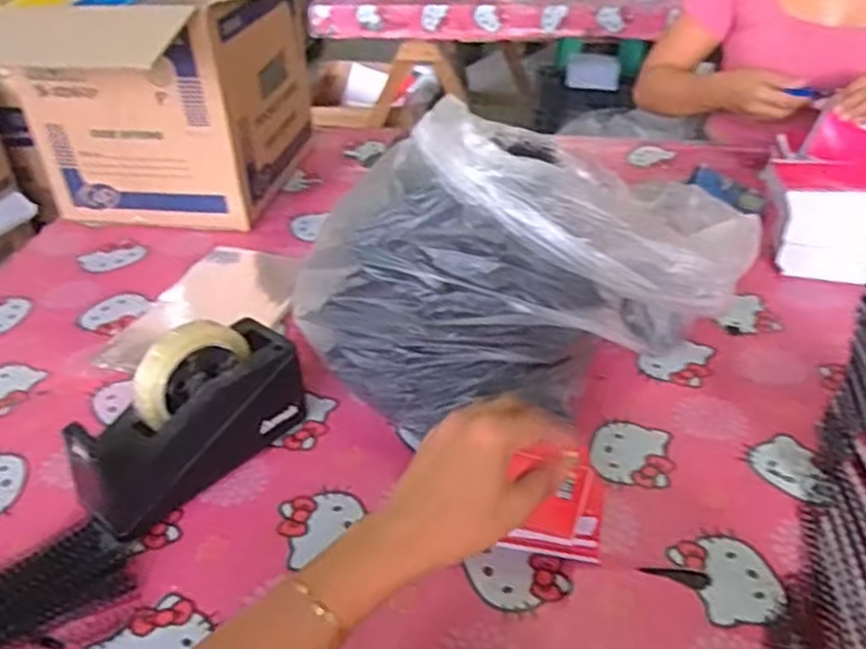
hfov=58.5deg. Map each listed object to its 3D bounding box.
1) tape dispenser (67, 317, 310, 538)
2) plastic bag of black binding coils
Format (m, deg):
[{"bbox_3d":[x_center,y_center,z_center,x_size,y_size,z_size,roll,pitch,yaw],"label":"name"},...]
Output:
[{"bbox_3d":[-0.208,0.079,0.659,0.073,0.124,0.200,22,42,31],"label":"tape dispenser"},{"bbox_3d":[0.097,-0.071,0.723,0.415,0.195,0.235,-17,38,-20],"label":"plastic bag of black binding coils"}]

